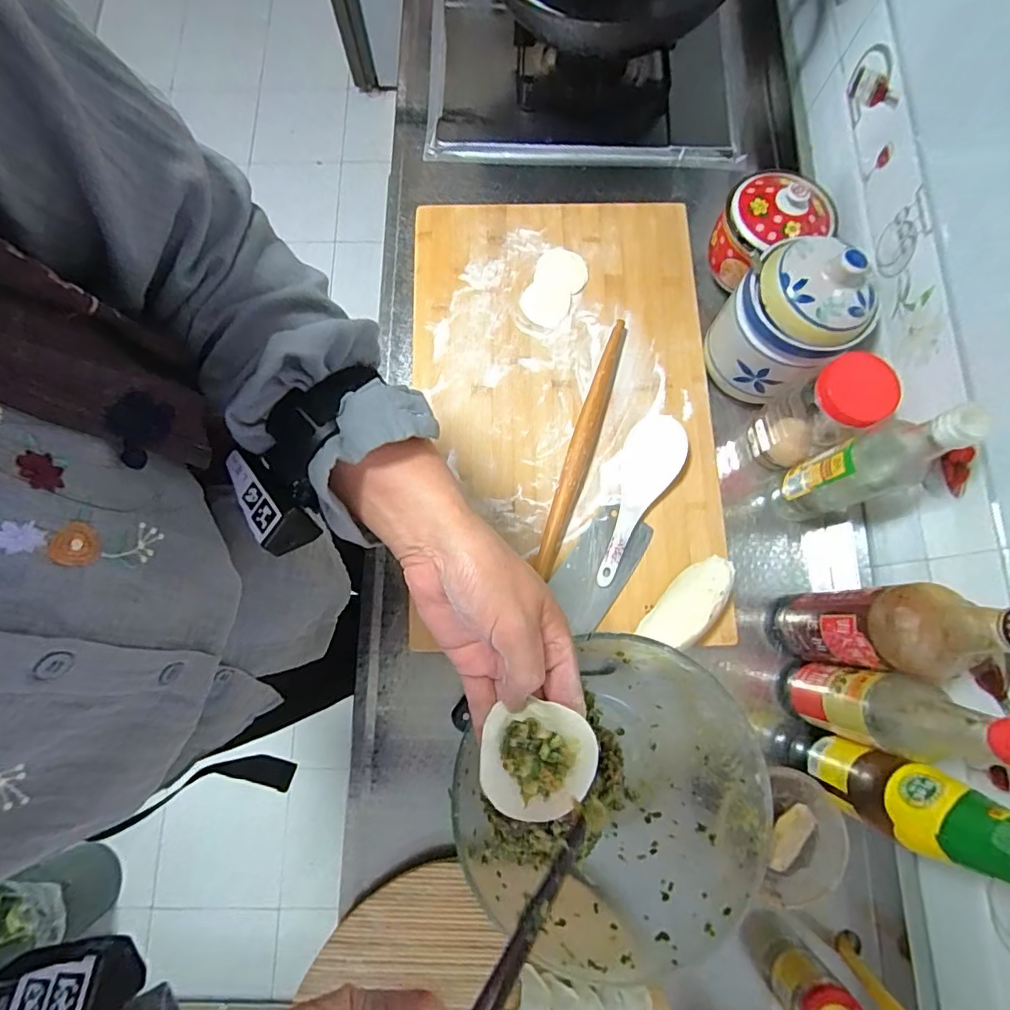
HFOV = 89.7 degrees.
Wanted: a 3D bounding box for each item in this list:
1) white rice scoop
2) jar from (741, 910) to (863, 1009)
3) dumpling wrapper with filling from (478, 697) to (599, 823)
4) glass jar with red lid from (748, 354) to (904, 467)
[{"bbox_3d":[0.150,-0.005,0.572,0.064,0.028,0.201,20,79,4],"label":"white rice scoop"},{"bbox_3d":[0.282,0.459,0.489,0.057,0.143,0.054,0,77,0],"label":"jar"},{"bbox_3d":[0.017,0.139,0.271,0.059,0.018,0.059,15,79,3],"label":"dumpling wrapper with filling"},{"bbox_3d":[0.334,-0.095,0.550,0.068,0.150,0.069,0,78,0],"label":"glass jar with red lid"}]

